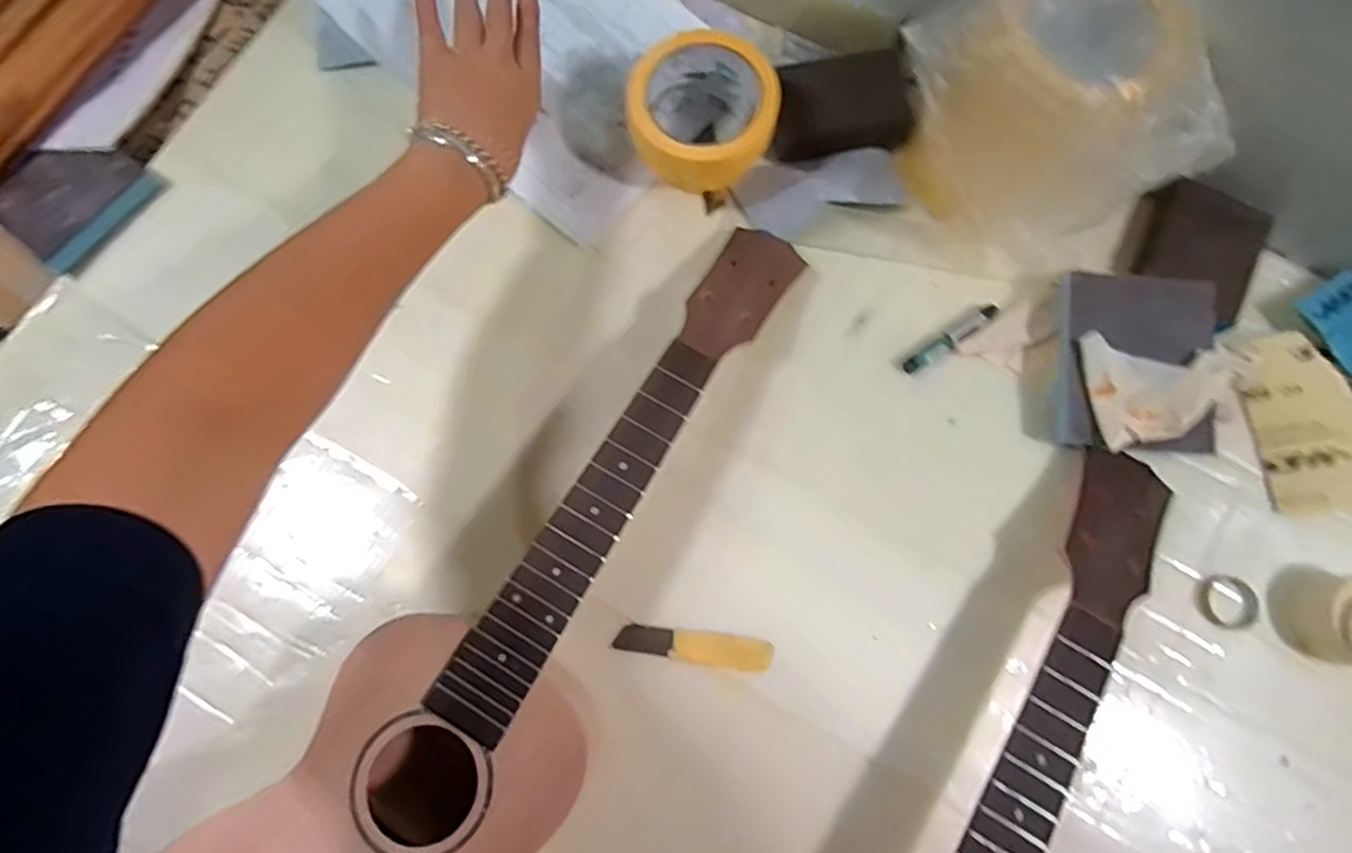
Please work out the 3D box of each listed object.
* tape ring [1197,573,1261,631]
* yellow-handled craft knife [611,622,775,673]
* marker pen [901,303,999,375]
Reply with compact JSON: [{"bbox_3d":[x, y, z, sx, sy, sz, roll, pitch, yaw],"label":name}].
[{"bbox_3d":[0.365,0.117,0.457,0.038,0.008,0.035,0,76,0],"label":"tape ring"},{"bbox_3d":[0.012,0.143,0.449,0.100,0.005,0.022,8,77,2],"label":"yellow-handled craft knife"},{"bbox_3d":[0.196,-0.063,0.489,0.080,0.009,0.012,-34,79,-8],"label":"marker pen"}]

